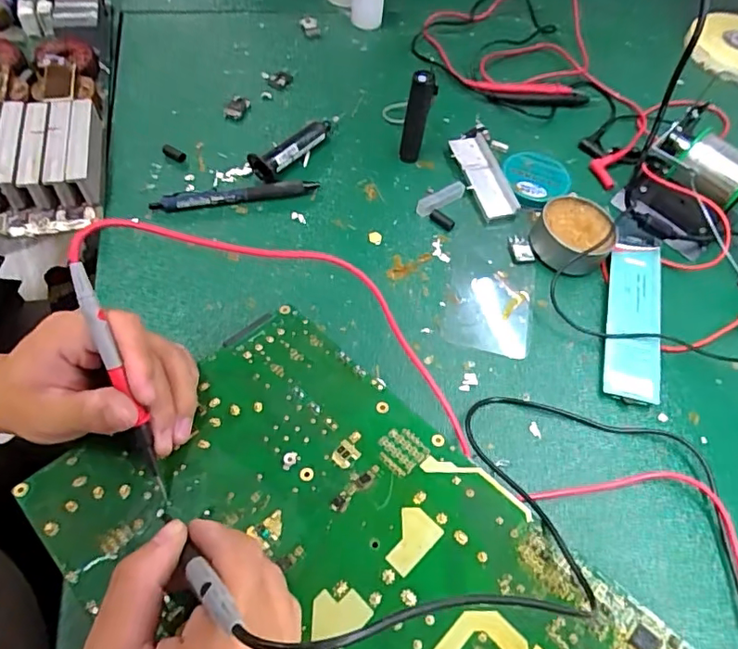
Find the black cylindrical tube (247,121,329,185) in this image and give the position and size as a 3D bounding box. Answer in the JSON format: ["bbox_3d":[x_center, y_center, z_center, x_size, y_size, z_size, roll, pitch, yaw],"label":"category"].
[{"bbox_3d":[-0.070,-0.160,0.489,0.026,0.020,0.088,33,62,16],"label":"black cylindrical tube"}]

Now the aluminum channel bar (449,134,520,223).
[{"bbox_3d":[0.103,-0.136,0.494,0.035,0.016,0.093,-10,59,-10],"label":"aluminum channel bar"}]

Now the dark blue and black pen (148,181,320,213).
[{"bbox_3d":[-0.112,-0.108,0.461,0.136,0.018,0.017,-9,59,-10],"label":"dark blue and black pen"}]

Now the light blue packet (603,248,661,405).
[{"bbox_3d":[0.207,-0.005,0.427,0.041,0.014,0.139,14,58,5],"label":"light blue packet"}]

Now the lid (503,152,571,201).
[{"bbox_3d":[0.155,-0.137,0.506,0.060,0.014,0.057,2,58,-3],"label":"lid"}]

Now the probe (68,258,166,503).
[{"bbox_3d":[-0.129,0.033,0.285,0.009,0.007,0.133,-19,106,-15],"label":"probe"}]

